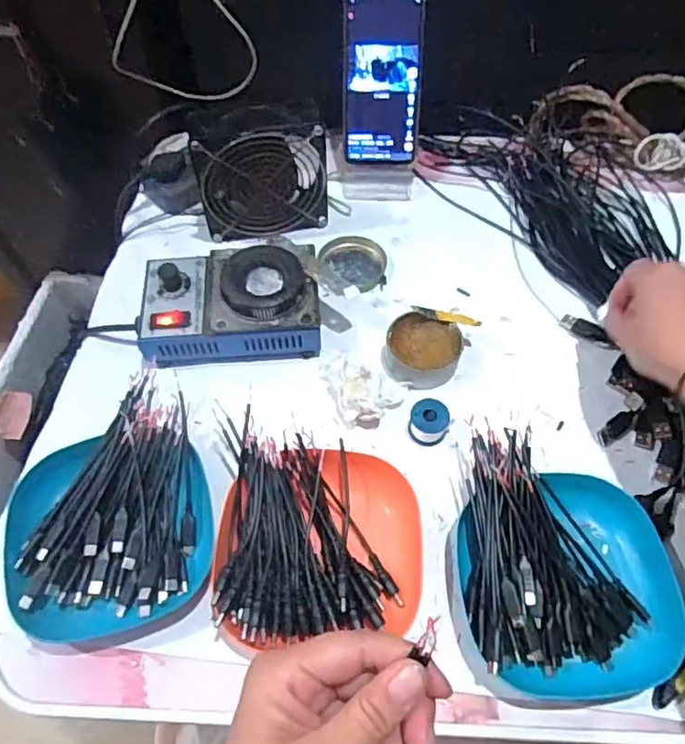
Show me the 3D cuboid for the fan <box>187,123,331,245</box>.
[{"bbox_3d":[-0.076,-0.184,0.571,0.117,0.110,0.040,-12,54,-7],"label":"fan"}]

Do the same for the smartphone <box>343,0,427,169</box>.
[{"bbox_3d":[0.040,-0.292,0.599,0.077,0.166,0.006,3,25,4],"label":"smartphone"}]

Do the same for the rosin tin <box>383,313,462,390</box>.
[{"bbox_3d":[0.068,-0.016,0.517,0.064,0.024,0.060,0,58,0],"label":"rosin tin"}]

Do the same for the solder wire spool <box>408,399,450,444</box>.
[{"bbox_3d":[0.069,0.040,0.480,0.031,0.022,0.029,0,58,0],"label":"solder wire spool"}]

